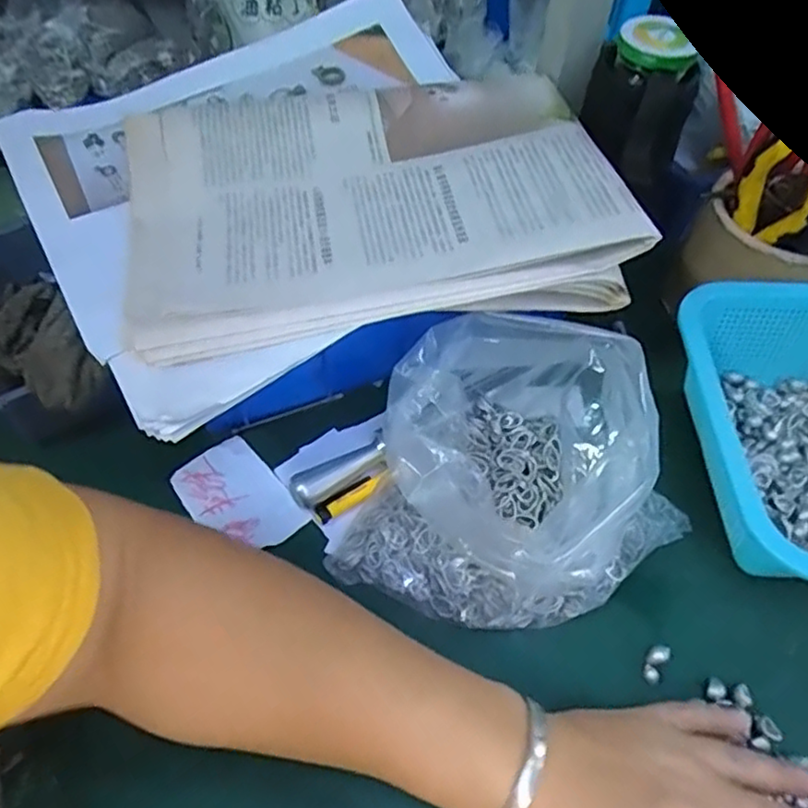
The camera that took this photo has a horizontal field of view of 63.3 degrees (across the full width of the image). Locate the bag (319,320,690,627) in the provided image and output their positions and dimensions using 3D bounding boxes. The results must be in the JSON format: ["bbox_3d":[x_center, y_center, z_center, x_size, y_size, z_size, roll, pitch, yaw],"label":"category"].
[{"bbox_3d":[0.073,0.030,0.357,0.177,0.094,0.165,16,55,9],"label":"bag"}]

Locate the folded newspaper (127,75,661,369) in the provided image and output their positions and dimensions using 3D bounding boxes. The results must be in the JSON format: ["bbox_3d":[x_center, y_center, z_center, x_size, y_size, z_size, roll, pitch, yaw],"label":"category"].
[{"bbox_3d":[-0.022,-0.127,0.388,0.271,0.035,0.191,-10,55,-9],"label":"folded newspaper"}]

